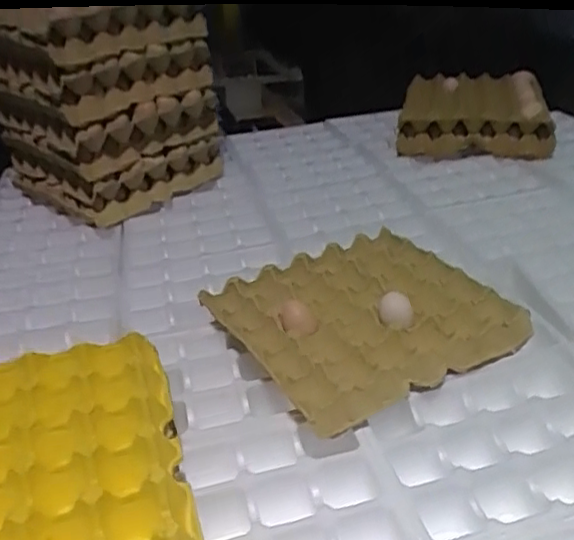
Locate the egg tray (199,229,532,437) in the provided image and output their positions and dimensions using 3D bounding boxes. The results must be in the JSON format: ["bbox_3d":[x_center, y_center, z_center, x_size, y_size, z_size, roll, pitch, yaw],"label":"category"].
[{"bbox_3d":[0.082,0.053,0.729,0.296,0.047,0.285,-17,33,-23],"label":"egg tray"}]

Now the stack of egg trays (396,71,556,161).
[{"bbox_3d":[0.399,-0.344,1.351,0.302,0.100,0.301,2,30,9],"label":"stack of egg trays"}]

